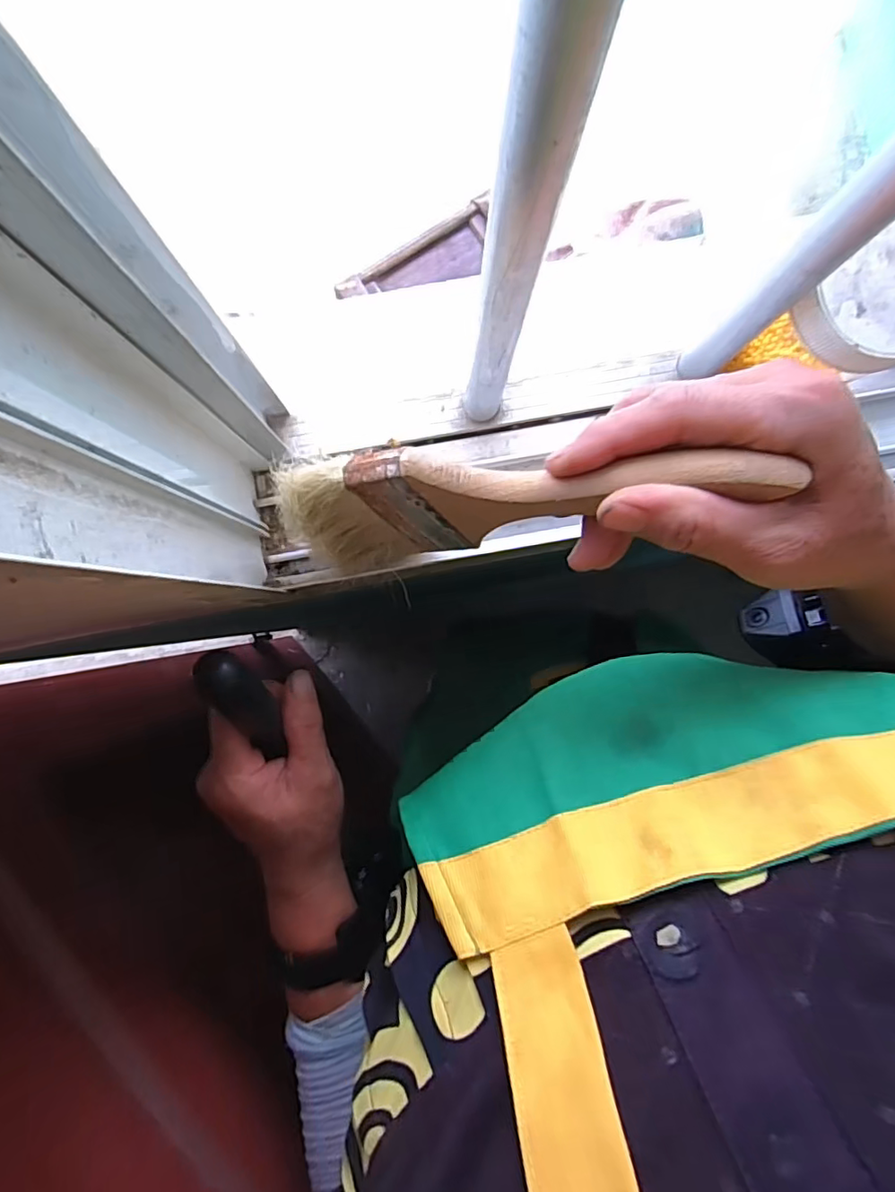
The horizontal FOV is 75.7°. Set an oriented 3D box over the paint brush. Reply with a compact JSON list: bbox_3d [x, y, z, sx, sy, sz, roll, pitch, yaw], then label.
[{"bbox_3d":[0.024,-0.034,0.227,0.188,0.066,0.013,-1,61,23],"label":"paint brush"}]

